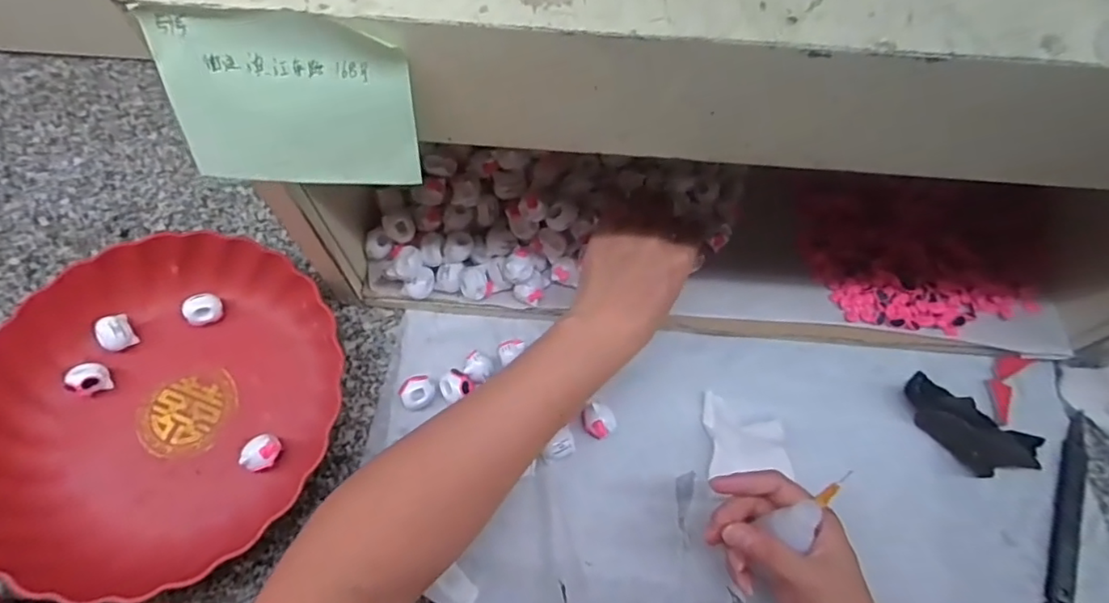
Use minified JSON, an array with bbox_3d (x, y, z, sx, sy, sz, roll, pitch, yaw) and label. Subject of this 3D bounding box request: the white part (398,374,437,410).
[{"bbox_3d":[-0.098,0.066,0.420,0.024,0.015,0.020,-30,70,-14],"label":"white part"}]

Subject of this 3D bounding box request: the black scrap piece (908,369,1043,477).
[{"bbox_3d":[0.301,0.090,0.424,0.094,0.021,0.049,38,71,15],"label":"black scrap piece"}]

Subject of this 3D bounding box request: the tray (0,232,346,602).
[{"bbox_3d":[-0.272,0.069,0.405,0.220,0.050,0.228,0,66,-1],"label":"tray"}]

